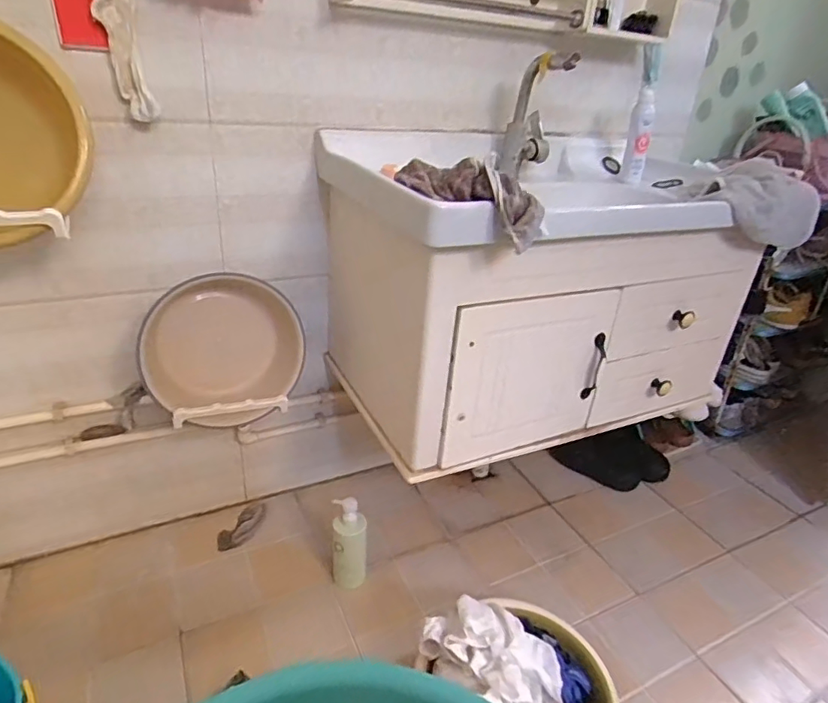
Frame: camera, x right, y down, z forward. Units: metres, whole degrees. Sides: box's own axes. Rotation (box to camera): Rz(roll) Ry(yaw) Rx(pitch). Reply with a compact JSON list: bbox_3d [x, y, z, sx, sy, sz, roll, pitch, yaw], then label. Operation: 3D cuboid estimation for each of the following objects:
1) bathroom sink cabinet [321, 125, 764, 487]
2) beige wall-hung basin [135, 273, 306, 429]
[{"bbox_3d":[0.233,-0.139,1.094,0.730,0.482,0.493,-10,32,-25],"label":"bathroom sink cabinet"},{"bbox_3d":[-0.353,-0.004,1.008,0.282,0.272,0.123,-7,12,-18],"label":"beige wall-hung basin"}]

